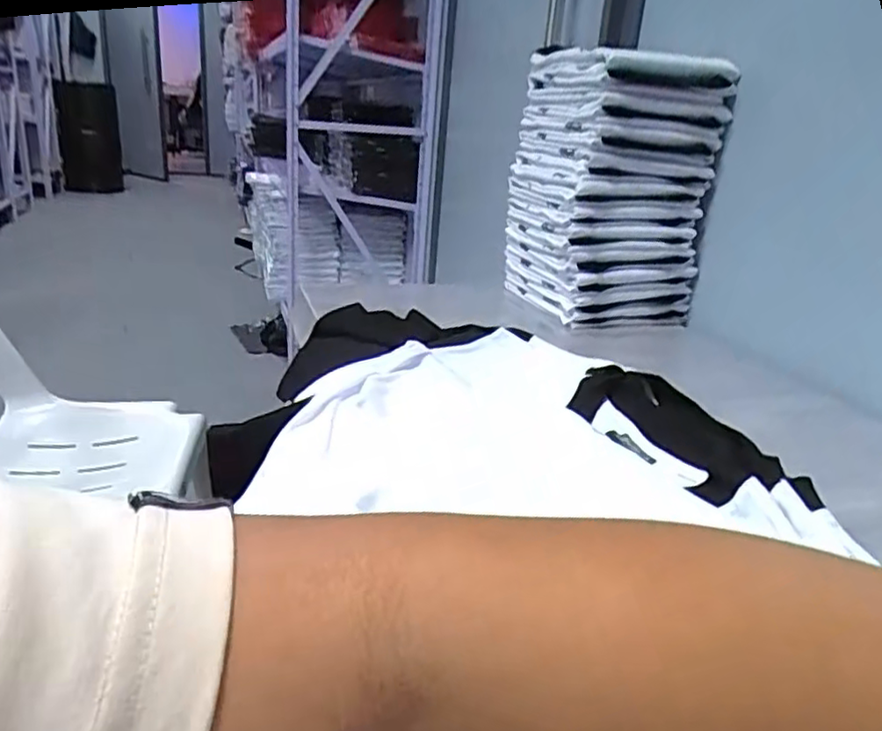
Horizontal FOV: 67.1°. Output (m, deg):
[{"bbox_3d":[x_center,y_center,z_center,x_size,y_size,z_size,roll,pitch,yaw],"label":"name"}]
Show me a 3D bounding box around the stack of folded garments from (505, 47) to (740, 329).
[{"bbox_3d":[0.273,-0.297,1.142,0.237,0.393,0.284,-6,24,-25],"label":"stack of folded garments"}]

